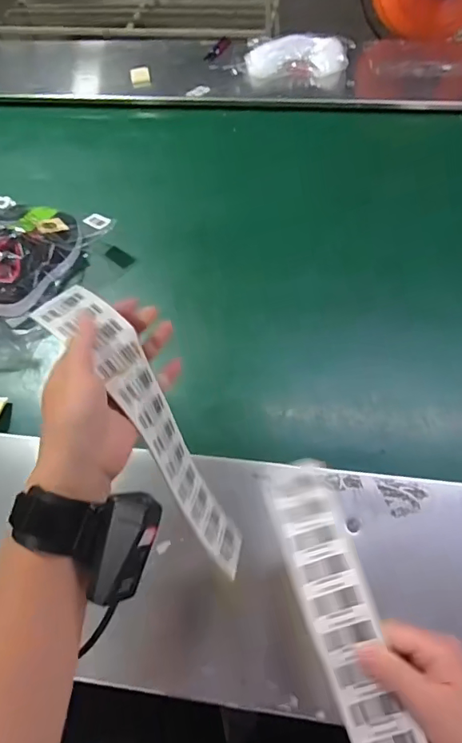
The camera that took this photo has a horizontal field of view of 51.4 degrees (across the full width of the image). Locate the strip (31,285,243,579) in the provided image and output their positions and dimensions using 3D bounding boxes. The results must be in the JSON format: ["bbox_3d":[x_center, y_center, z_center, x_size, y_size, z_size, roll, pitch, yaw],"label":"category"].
[{"bbox_3d":[-0.067,0.059,0.422,0.053,0.067,0.285,-32,103,-15],"label":"strip"}]

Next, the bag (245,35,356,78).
[{"bbox_3d":[0.146,-0.689,1.046,0.224,0.062,0.118,6,60,6],"label":"bag"}]

